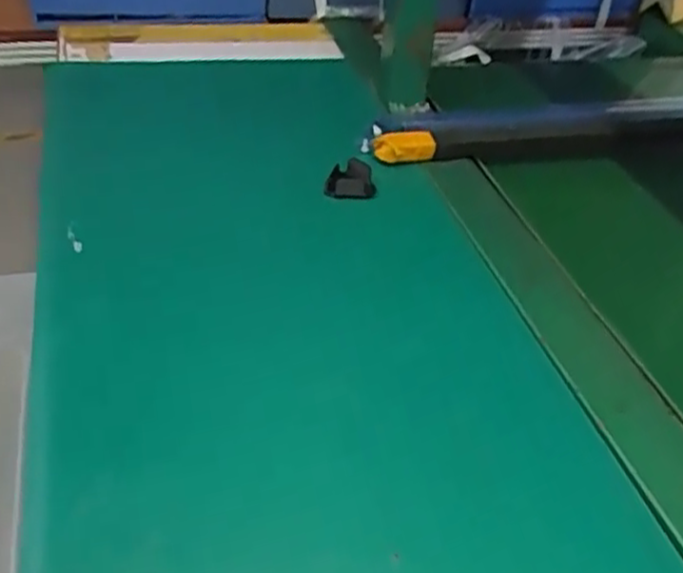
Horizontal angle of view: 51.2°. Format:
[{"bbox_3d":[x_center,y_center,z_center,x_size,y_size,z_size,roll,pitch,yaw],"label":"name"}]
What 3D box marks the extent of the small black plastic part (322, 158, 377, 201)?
[{"bbox_3d":[0.009,-0.084,0.573,0.037,0.021,0.033,11,40,6],"label":"small black plastic part"}]

